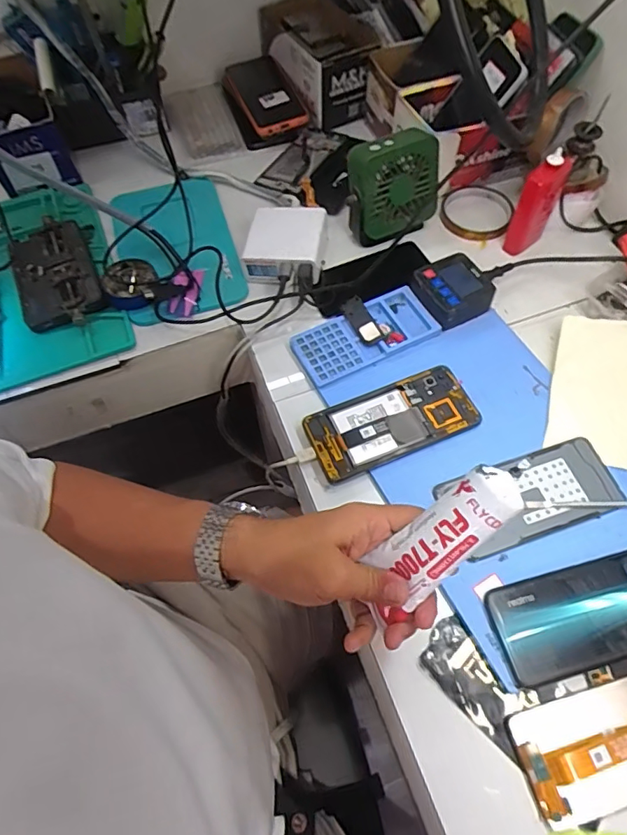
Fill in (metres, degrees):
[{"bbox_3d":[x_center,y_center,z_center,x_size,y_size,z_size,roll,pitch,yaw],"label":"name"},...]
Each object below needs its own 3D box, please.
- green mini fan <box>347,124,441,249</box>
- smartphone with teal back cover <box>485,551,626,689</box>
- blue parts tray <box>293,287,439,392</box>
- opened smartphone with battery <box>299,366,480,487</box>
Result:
[{"bbox_3d":[0.089,-0.263,0.583,0.102,0.112,0.042,-21,45,-7],"label":"green mini fan"},{"bbox_3d":[0.225,0.156,0.405,0.158,0.012,0.073,-13,61,-6],"label":"smartphone with teal back cover"},{"bbox_3d":[0.056,-0.089,0.541,0.154,0.013,0.070,-25,63,-12],"label":"blue parts tray"},{"bbox_3d":[0.076,0.003,0.492,0.161,0.012,0.074,-21,62,-10],"label":"opened smartphone with battery"}]

